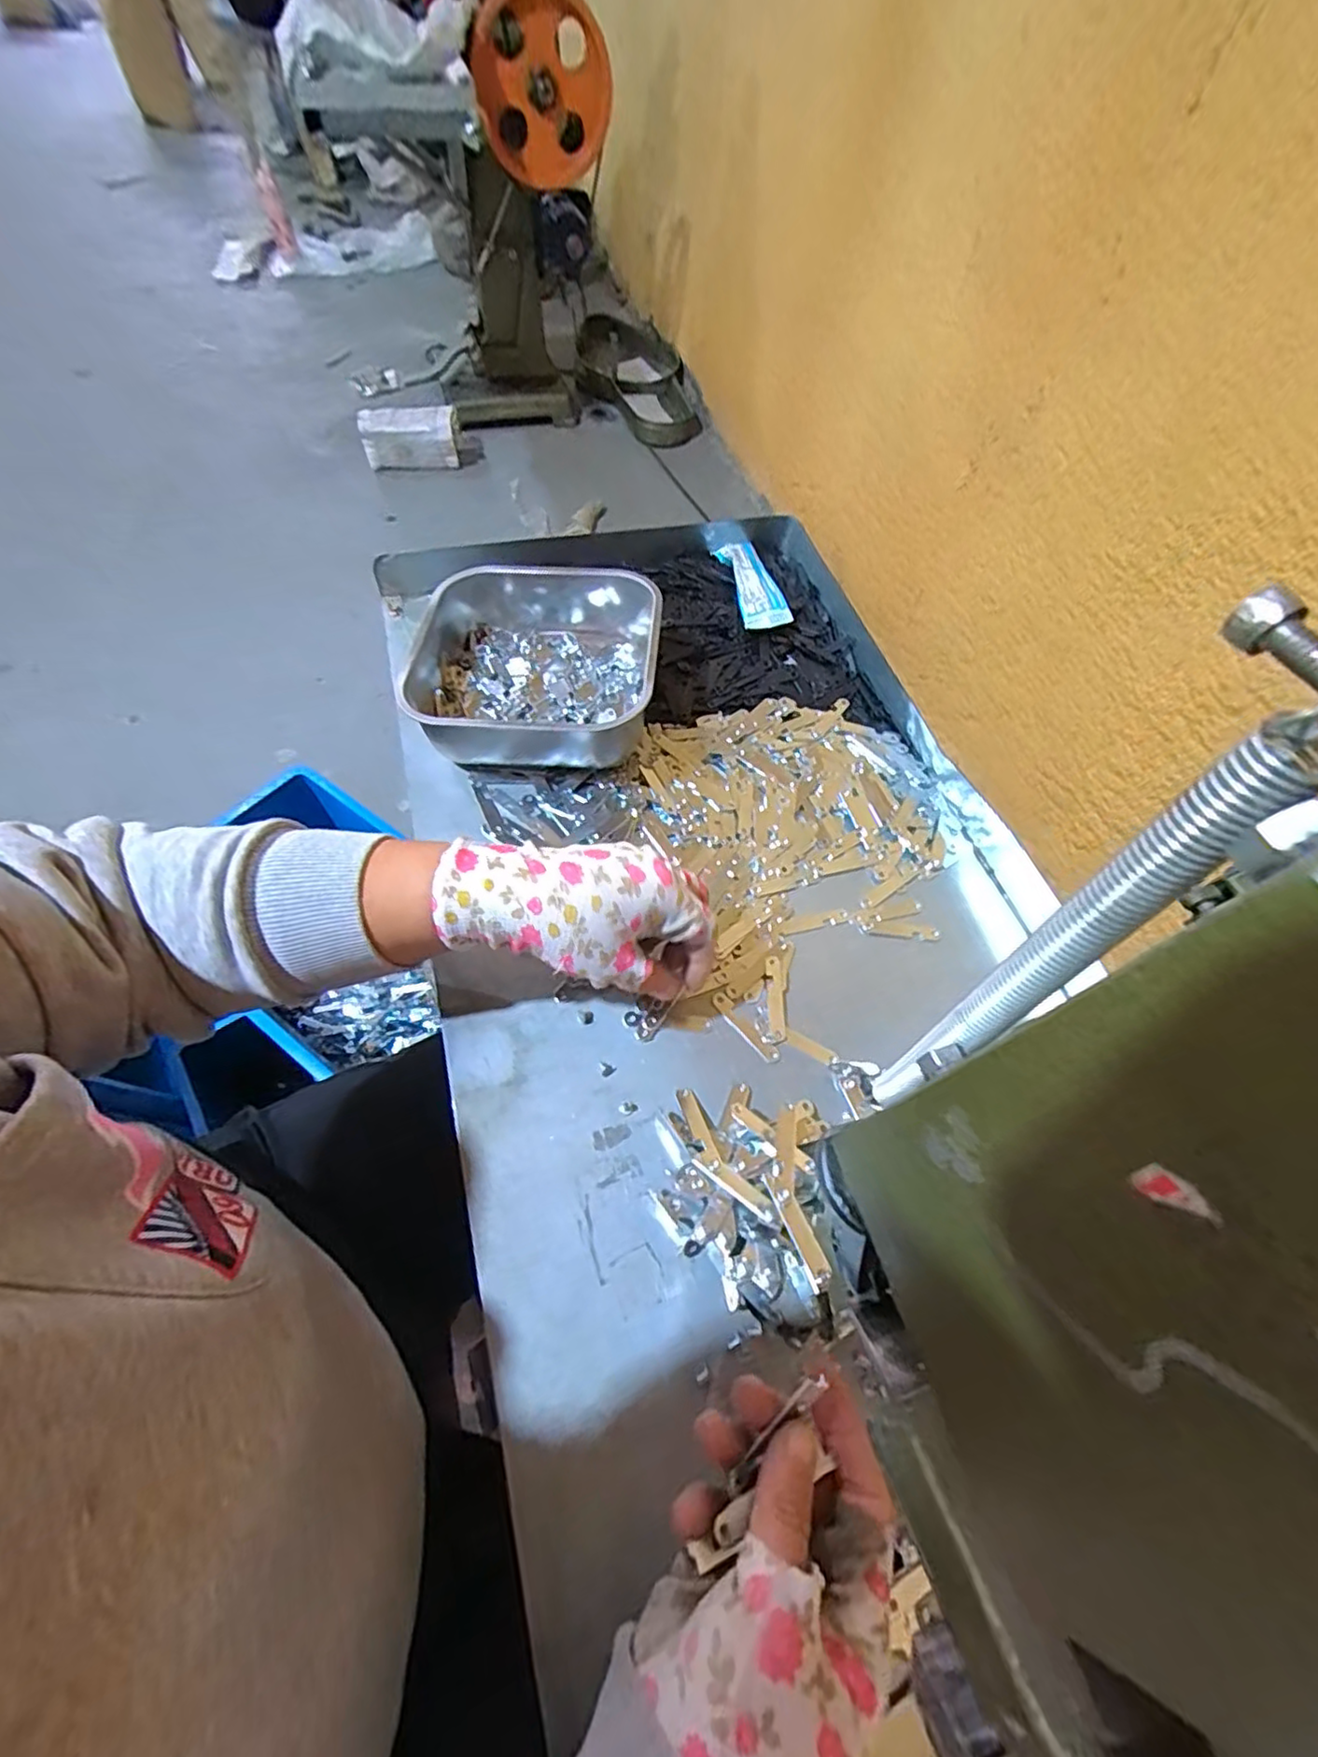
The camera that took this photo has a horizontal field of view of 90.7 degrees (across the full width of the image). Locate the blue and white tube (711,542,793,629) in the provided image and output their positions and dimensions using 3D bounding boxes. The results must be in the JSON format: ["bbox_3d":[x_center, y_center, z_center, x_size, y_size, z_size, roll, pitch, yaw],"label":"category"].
[{"bbox_3d":[0.086,-0.274,0.604,0.043,0.018,0.122,-8,60,-10],"label":"blue and white tube"}]

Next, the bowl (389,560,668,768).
[{"bbox_3d":[-0.097,-0.166,0.506,0.184,0.068,0.188,2,59,-4],"label":"bowl"}]

